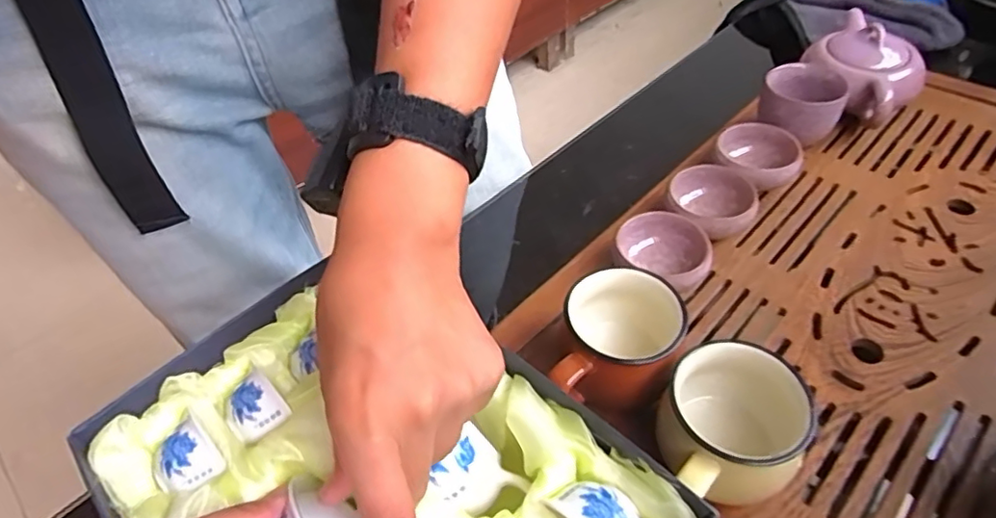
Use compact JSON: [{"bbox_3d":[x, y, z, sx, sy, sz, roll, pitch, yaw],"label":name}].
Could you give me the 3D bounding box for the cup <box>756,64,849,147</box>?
[{"bbox_3d":[0.256,-0.129,0.499,0.063,0.055,0.068,26,53,25],"label":"cup"}]

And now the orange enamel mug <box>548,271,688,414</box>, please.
[{"bbox_3d":[0.074,0.053,0.356,0.066,0.063,0.072,11,48,13],"label":"orange enamel mug"}]

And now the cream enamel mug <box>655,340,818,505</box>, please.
[{"bbox_3d":[0.121,0.093,0.312,0.075,0.059,0.084,25,53,24],"label":"cream enamel mug"}]

